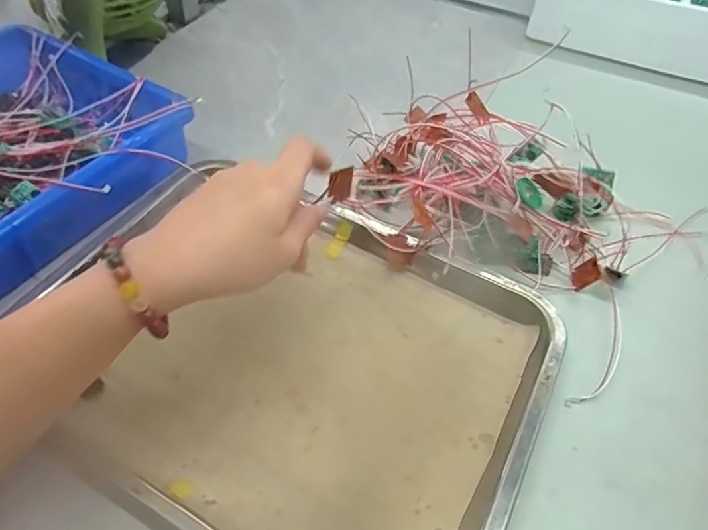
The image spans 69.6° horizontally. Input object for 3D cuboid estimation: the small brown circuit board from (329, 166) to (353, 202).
[{"bbox_3d":[-0.009,-0.054,0.343,0.018,0.025,0.004,-21,51,-28],"label":"small brown circuit board"}]

